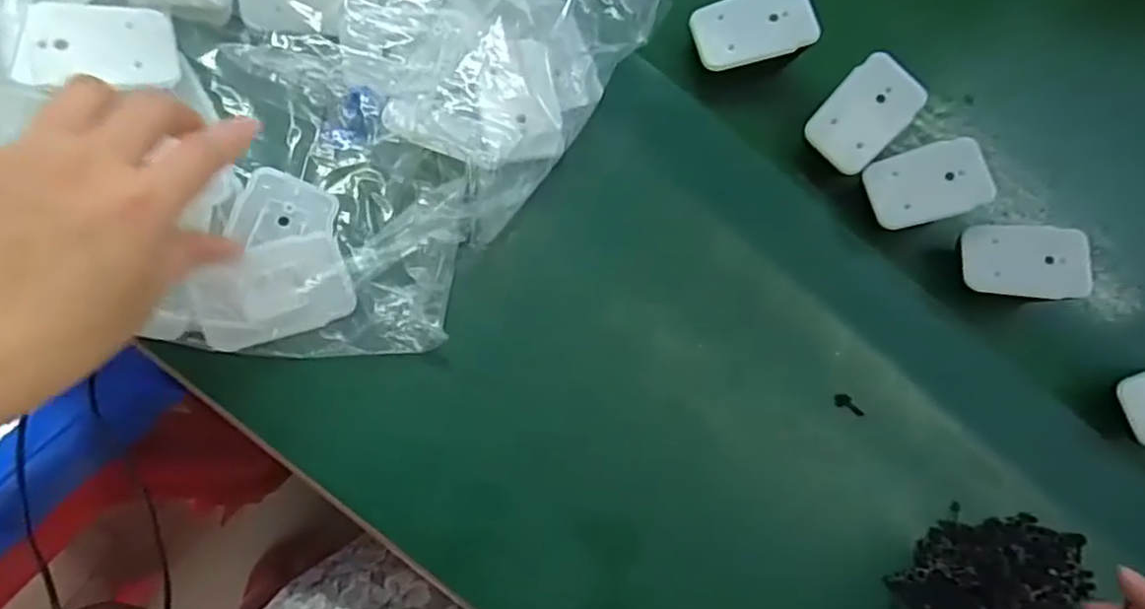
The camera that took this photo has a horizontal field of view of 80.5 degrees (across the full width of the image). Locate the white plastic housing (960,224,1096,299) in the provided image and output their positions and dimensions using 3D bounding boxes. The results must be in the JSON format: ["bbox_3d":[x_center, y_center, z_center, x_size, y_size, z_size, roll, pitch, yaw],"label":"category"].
[{"bbox_3d":[0.267,-0.026,0.400,0.066,0.010,0.043,1,77,15],"label":"white plastic housing"}]

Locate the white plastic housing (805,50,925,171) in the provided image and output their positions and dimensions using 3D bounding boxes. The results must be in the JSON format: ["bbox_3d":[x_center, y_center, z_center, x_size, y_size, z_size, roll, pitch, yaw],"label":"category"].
[{"bbox_3d":[0.173,-0.111,0.401,0.045,0.010,0.066,43,94,2],"label":"white plastic housing"}]

